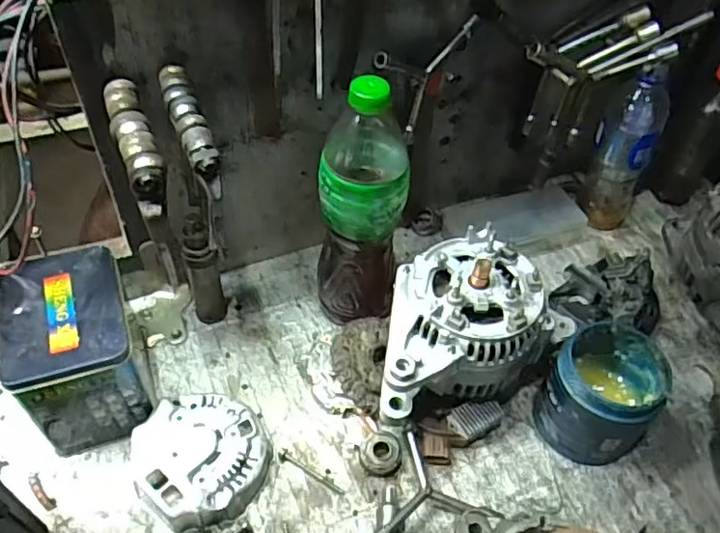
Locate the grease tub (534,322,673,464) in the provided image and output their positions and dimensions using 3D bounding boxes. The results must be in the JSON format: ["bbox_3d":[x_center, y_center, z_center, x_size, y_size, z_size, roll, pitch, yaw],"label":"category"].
[{"bbox_3d":[0.219,0.114,0.547,0.098,0.096,0.087,-30,57,-27],"label":"grease tub"}]

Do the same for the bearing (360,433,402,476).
[{"bbox_3d":[0.019,0.167,0.540,0.037,0.018,0.036,2,48,-2],"label":"bearing"}]

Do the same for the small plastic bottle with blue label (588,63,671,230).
[{"bbox_3d":[0.300,-0.130,0.698,0.052,0.210,0.060,-24,54,-23],"label":"small plastic bottle with blue label"}]

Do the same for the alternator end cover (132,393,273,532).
[{"bbox_3d":[-0.133,0.164,0.524,0.107,0.037,0.111,-12,50,-14],"label":"alternator end cover"}]

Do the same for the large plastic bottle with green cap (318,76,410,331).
[{"bbox_3d":[0.002,-0.051,0.550,0.074,0.254,0.066,4,48,-1],"label":"large plastic bottle with green cap"}]

